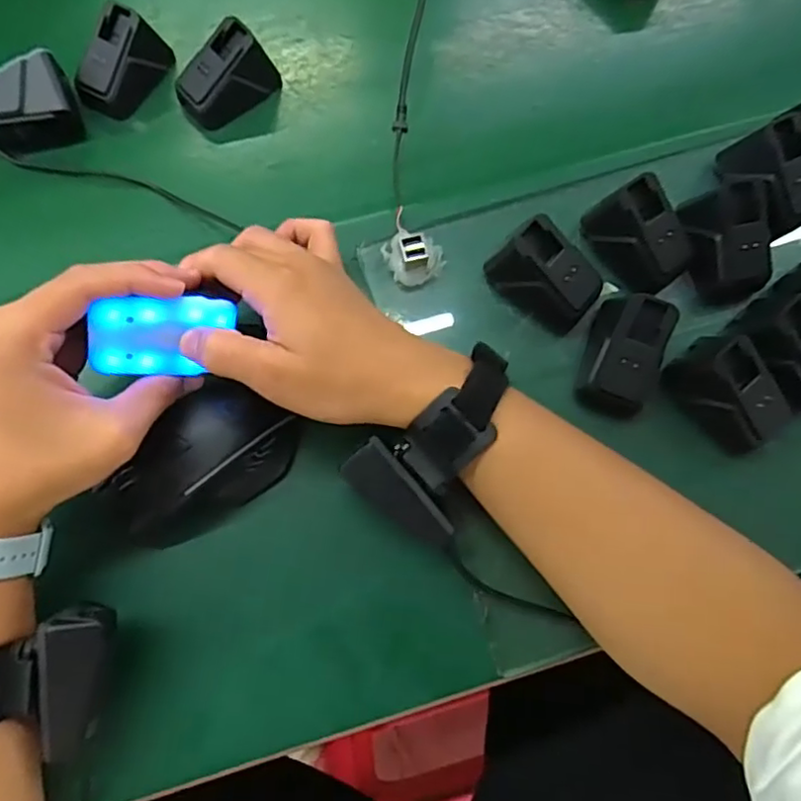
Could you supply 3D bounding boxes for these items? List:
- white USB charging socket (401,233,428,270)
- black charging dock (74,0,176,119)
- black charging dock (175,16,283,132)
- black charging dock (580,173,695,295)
[{"bbox_3d":[0.009,-0.092,0.388,0.015,0.015,0.018,-12,75,-4],"label":"white USB charging socket"},{"bbox_3d":[-0.195,-0.237,0.436,0.035,0.040,0.068,34,77,8],"label":"black charging dock"},{"bbox_3d":[-0.120,-0.225,0.434,0.066,0.038,0.037,-39,79,-10],"label":"black charging dock"},{"bbox_3d":[0.149,-0.102,0.390,0.039,0.048,0.062,-32,77,-9],"label":"black charging dock"}]

